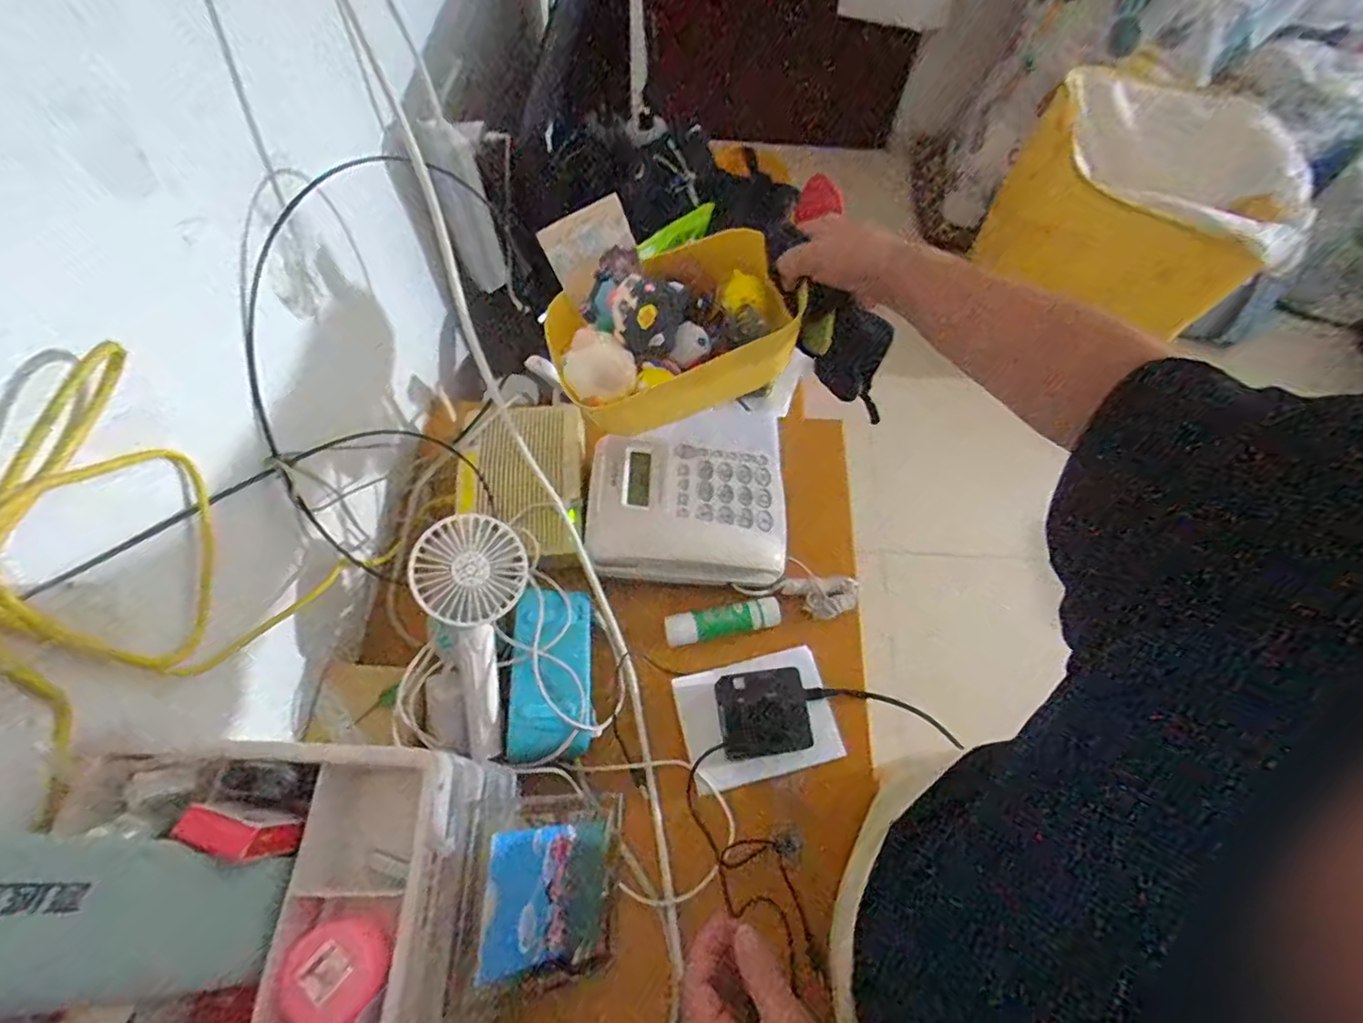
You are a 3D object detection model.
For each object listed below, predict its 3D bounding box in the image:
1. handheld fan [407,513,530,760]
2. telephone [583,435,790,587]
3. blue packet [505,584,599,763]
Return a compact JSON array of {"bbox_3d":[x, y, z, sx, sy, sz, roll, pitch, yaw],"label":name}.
[{"bbox_3d":[-0.173,0.101,0.511,0.085,0.032,0.193,-6,87,-4],"label":"handheld fan"},{"bbox_3d":[0.007,-0.006,0.630,0.203,0.038,0.155,2,63,0],"label":"telephone"},{"bbox_3d":[-0.114,0.140,0.531,0.071,0.031,0.152,-5,64,-4],"label":"blue packet"}]

